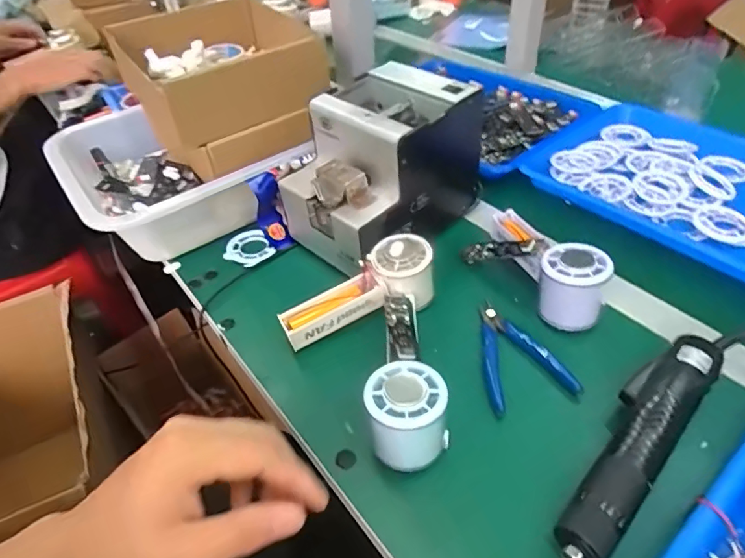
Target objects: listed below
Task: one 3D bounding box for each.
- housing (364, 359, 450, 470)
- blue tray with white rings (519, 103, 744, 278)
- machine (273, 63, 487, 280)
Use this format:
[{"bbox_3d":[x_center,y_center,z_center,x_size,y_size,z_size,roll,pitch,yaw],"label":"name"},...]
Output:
[{"bbox_3d":[0.026,0.098,0.367,0.055,0.051,0.056,-9,43,-4],"label":"housing"},{"bbox_3d":[0.390,-0.121,0.602,0.256,0.031,0.334,-33,50,-27],"label":"blue tray with white rings"},{"bbox_3d":[0.011,-0.122,0.528,0.188,0.128,0.133,-33,50,-27],"label":"machine"}]

